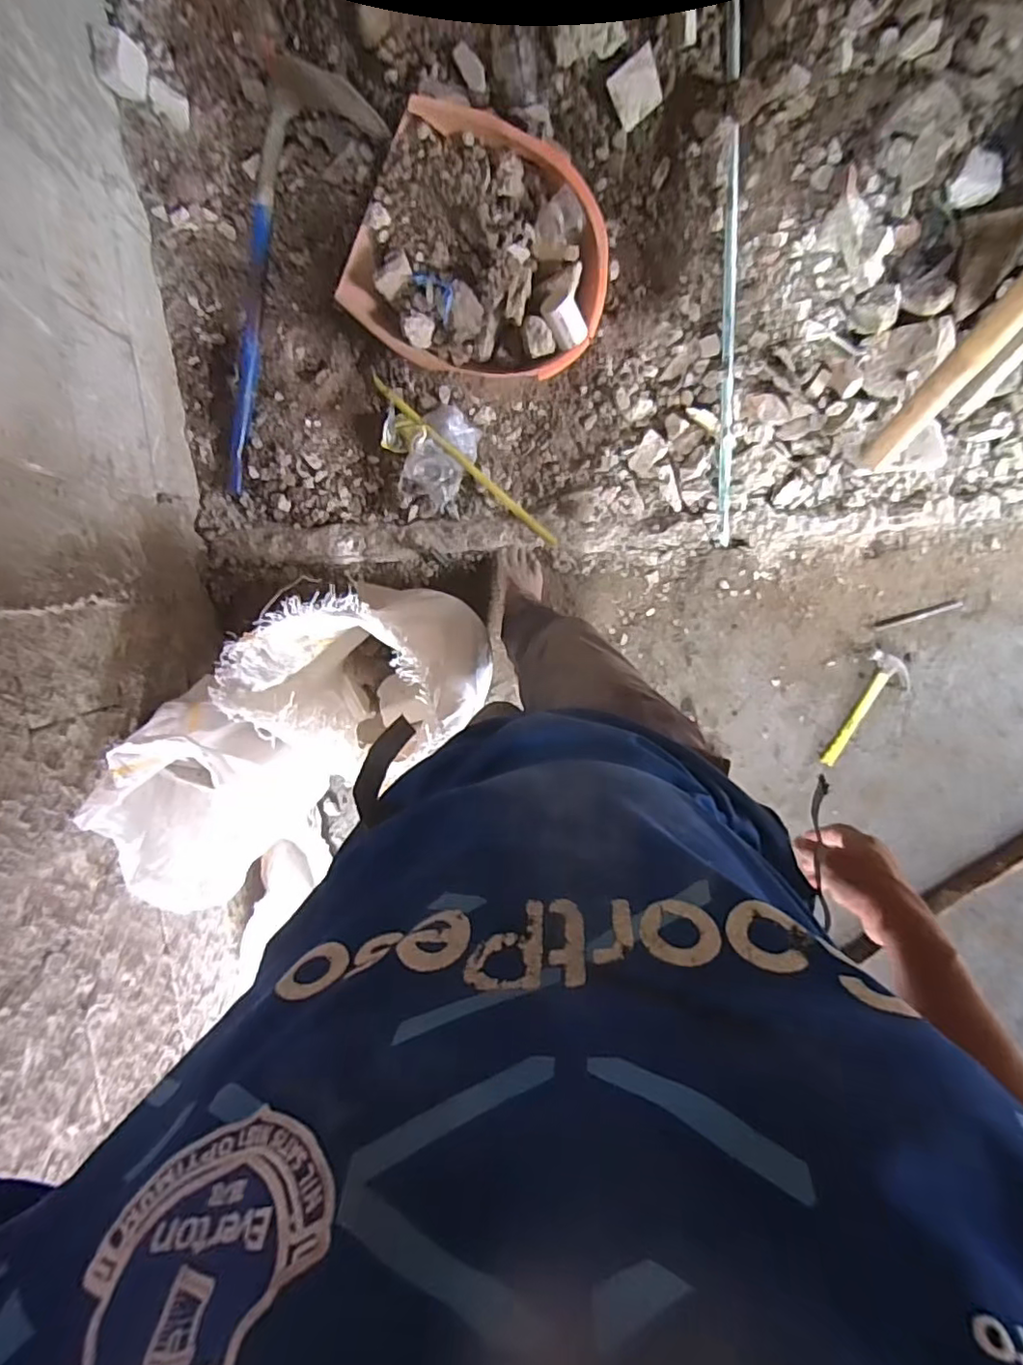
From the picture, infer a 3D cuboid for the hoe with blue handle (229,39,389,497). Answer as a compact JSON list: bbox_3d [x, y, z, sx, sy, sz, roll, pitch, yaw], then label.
[{"bbox_3d":[-0.440,-0.702,1.124,0.224,0.075,0.714,23,110,0],"label":"hoe with blue handle"}]

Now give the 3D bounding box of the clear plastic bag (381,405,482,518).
[{"bbox_3d":[-0.174,-0.468,1.236,0.190,0.039,0.206,22,99,-3],"label":"clear plastic bag"}]

